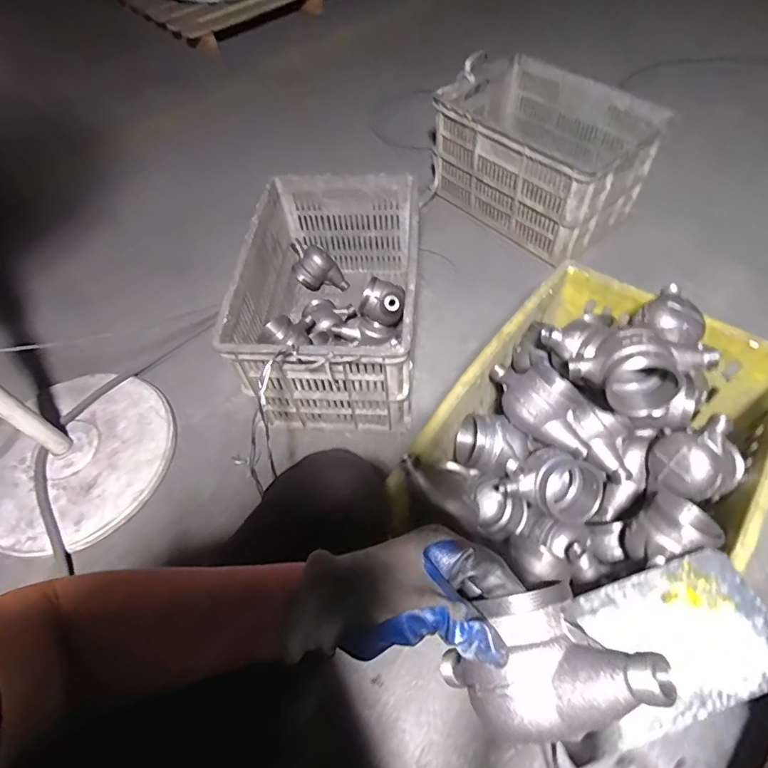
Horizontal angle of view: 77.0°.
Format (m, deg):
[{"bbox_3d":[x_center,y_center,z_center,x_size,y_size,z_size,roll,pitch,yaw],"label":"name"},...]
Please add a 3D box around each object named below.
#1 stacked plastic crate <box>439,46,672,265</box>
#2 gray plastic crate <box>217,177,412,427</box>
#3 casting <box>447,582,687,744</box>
[{"bbox_3d":[0.396,-0.585,1.244,0.483,0.255,0.317,39,67,25],"label":"stacked plastic crate"},{"bbox_3d":[-0.093,-0.170,1.011,0.327,0.275,0.473,4,57,6],"label":"gray plastic crate"},{"bbox_3d":[0.105,0.177,0.307,0.099,0.075,0.078,-40,56,9],"label":"casting"}]

